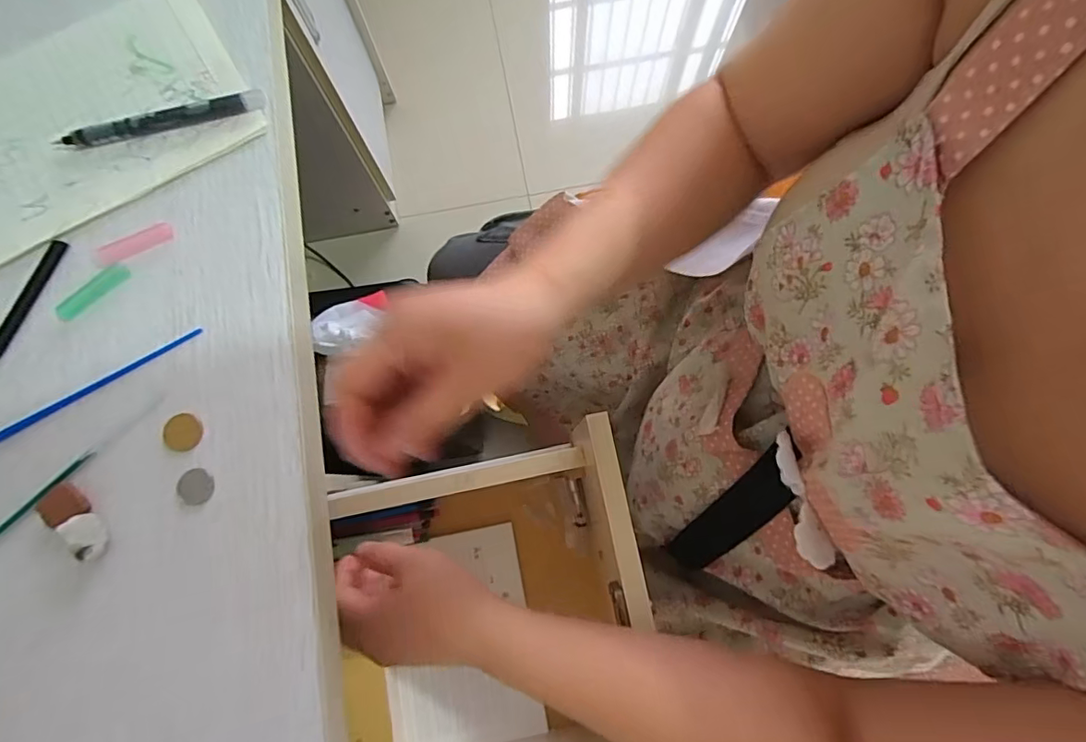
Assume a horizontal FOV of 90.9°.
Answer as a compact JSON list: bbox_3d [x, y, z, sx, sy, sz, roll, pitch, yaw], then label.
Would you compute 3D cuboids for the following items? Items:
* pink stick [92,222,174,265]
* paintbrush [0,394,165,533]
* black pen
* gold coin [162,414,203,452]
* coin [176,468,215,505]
[{"bbox_3d":[-0.233,-0.073,0.305,0.043,0.005,0.013,-27,79,-4],"label":"pink stick"},{"bbox_3d":[-0.247,0.055,0.276,0.006,0.006,0.120,44,82,9],"label":"paintbrush"},{"bbox_3d":[-0.226,-0.150,0.319,0.119,0.007,0.012,-14,78,-2],"label":"black pen"},{"bbox_3d":[-0.191,0.032,0.282,0.019,0.004,0.019,0,78,1],"label":"gold coin"},{"bbox_3d":[-0.180,0.059,0.275,0.018,0.004,0.017,0,78,1],"label":"coin"}]

